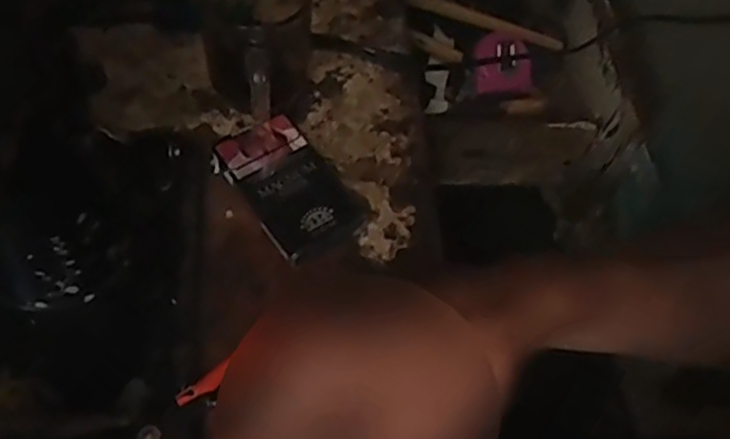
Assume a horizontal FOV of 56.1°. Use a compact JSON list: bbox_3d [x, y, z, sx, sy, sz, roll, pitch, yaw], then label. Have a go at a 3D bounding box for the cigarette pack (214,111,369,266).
[{"bbox_3d":[-0.048,-0.023,0.434,0.061,0.017,0.095,-33,70,-25],"label":"cigarette pack"}]

